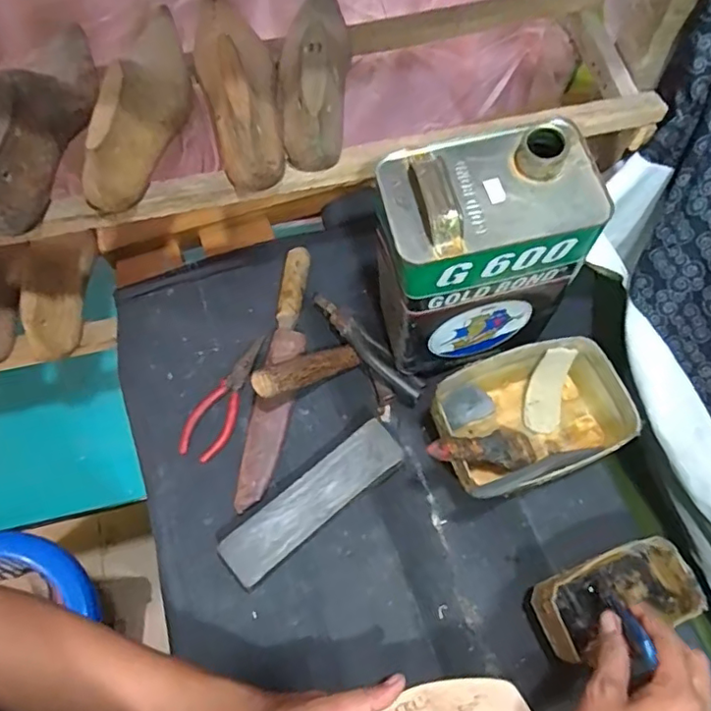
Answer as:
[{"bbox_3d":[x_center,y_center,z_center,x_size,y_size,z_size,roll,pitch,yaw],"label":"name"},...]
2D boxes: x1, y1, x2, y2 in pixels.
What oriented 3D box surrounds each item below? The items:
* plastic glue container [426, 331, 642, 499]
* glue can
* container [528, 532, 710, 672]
[{"bbox_3d":[0.173,0.064,0.572,0.186,0.069,0.127,-19,67,-10],"label":"plastic glue container"},{"bbox_3d":[0.104,-0.080,0.545,0.170,0.257,0.107,-10,66,-6],"label":"glue can"},{"bbox_3d":[0.223,0.220,0.506,0.139,0.084,0.076,-20,67,-11],"label":"container"}]

